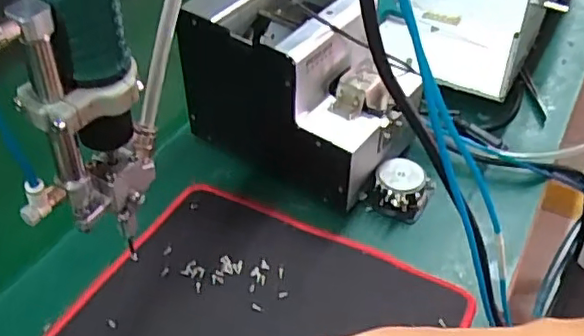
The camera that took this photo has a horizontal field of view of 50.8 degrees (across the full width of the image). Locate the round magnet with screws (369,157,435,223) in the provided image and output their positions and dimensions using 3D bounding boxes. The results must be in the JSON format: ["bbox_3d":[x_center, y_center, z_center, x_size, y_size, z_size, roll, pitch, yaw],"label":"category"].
[{"bbox_3d":[0.098,0.019,0.543,0.049,0.037,0.043,15,45,17],"label":"round magnet with screws"}]

